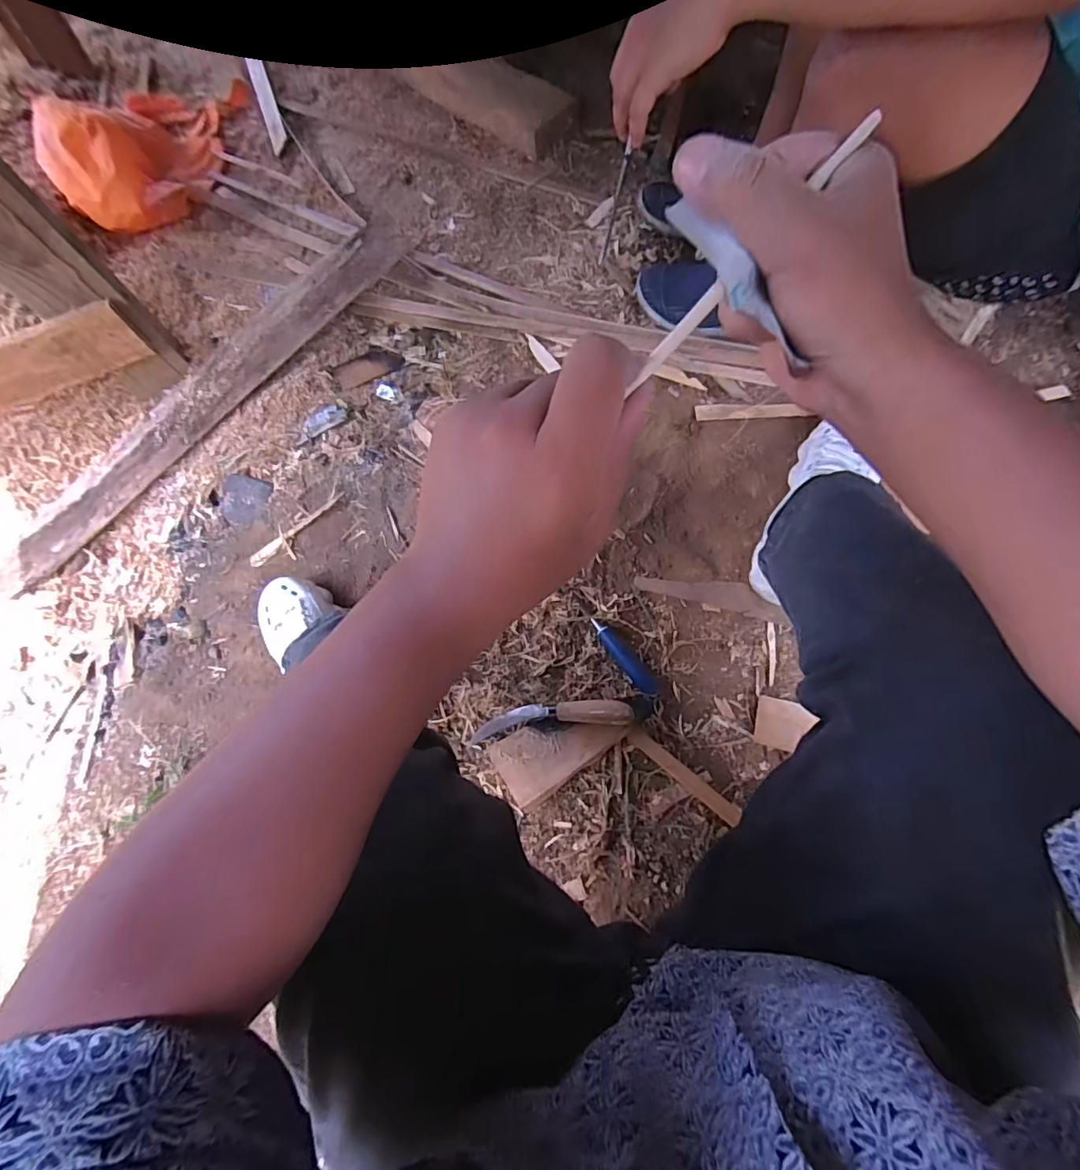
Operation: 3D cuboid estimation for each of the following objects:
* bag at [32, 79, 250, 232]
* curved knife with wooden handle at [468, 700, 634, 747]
[{"bbox_3d":[-0.802,-0.928,1.093,0.253,0.163,0.540,-5,54,-1],"label":"bag"},{"bbox_3d":[0.012,0.164,0.647,0.202,0.026,0.037,-12,75,20],"label":"curved knife with wooden handle"}]

